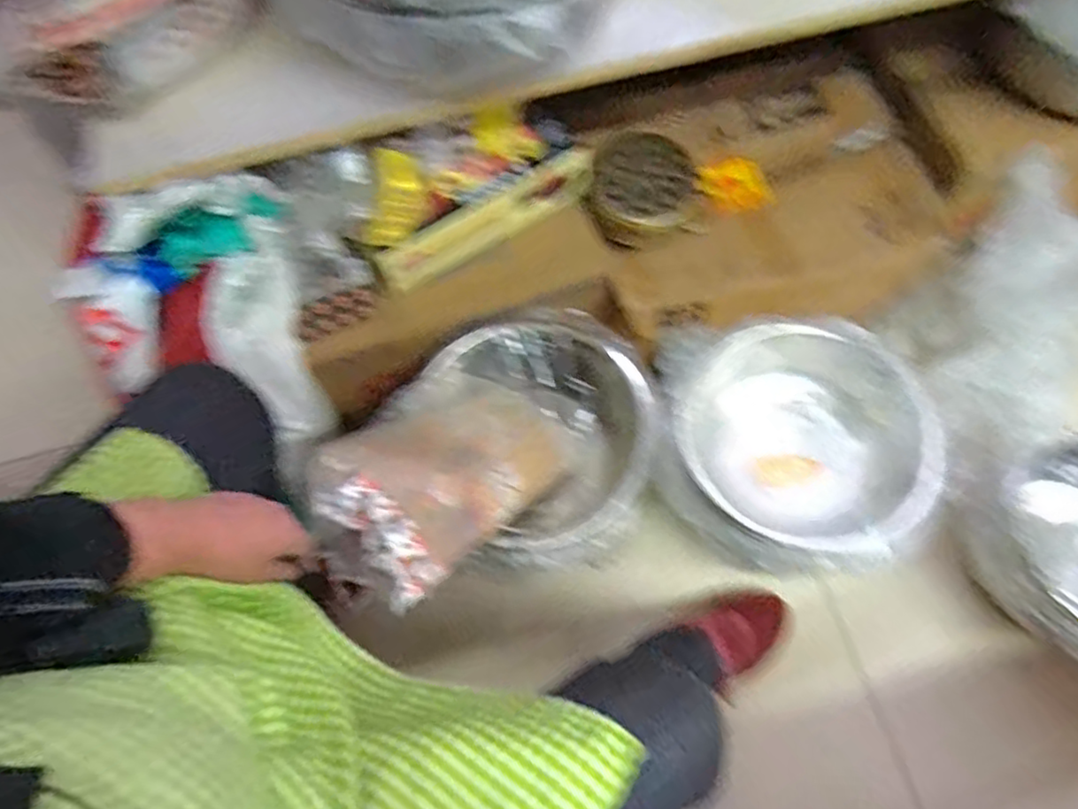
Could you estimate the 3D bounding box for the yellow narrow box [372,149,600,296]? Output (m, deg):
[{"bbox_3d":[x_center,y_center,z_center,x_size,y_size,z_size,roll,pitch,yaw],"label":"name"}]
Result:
[{"bbox_3d":[-0.062,-0.233,0.831,0.301,0.065,0.027,-31,69,-10],"label":"yellow narrow box"}]

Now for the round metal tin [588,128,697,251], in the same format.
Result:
[{"bbox_3d":[0.142,-0.296,0.885,0.143,0.060,0.150,-1,67,2],"label":"round metal tin"}]

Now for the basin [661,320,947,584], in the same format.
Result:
[{"bbox_3d":[0.340,0.054,0.870,0.298,0.137,0.327,-1,67,2],"label":"basin"}]

